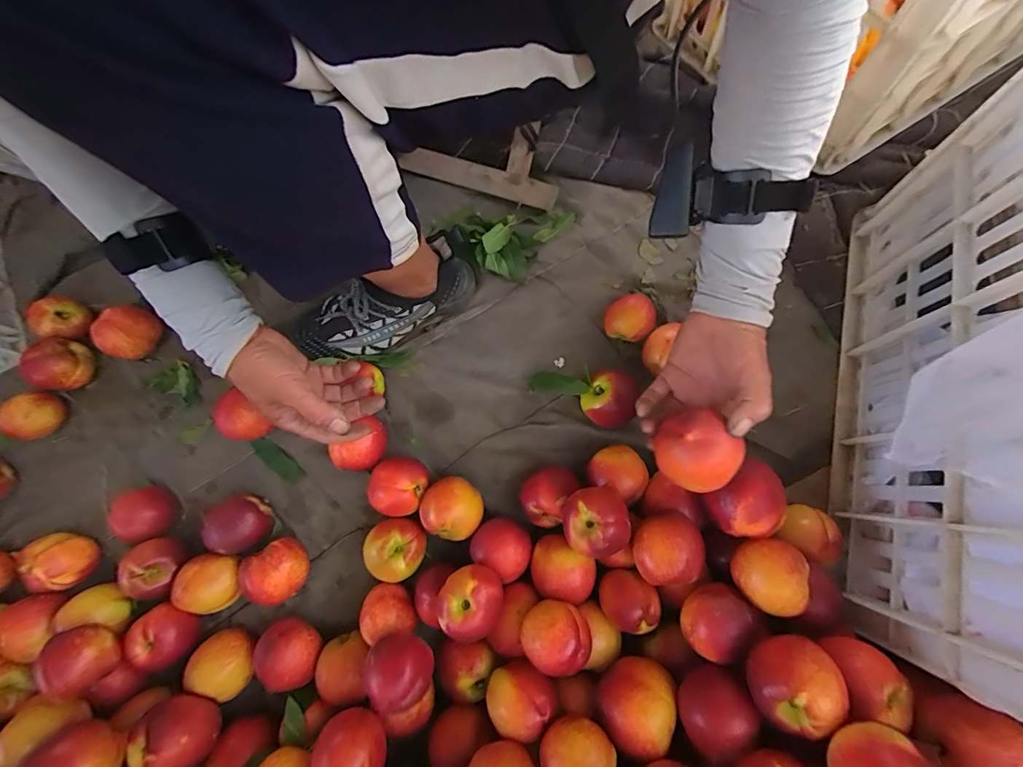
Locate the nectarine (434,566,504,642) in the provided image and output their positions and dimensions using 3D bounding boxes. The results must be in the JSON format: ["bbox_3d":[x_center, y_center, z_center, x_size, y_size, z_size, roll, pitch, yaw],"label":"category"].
[{"bbox_3d":[-0.037,0.204,0.410,0.060,0.049,0.059,0,76,2],"label":"nectarine"}]

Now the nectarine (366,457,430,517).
[{"bbox_3d":[-0.123,0.112,0.482,0.057,0.059,0.059,0,76,2],"label":"nectarine"}]

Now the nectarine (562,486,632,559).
[{"bbox_3d":[0.079,0.129,0.414,0.059,0.055,0.058,-10,76,-1],"label":"nectarine"}]

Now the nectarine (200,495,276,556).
[{"bbox_3d":[-0.304,0.156,0.482,0.066,0.056,0.059,-9,76,0],"label":"nectarine"}]

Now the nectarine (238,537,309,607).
[{"bbox_3d":[-0.251,0.202,0.468,0.060,0.058,0.059,-18,76,-3],"label":"nectarine"}]

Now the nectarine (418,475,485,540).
[{"bbox_3d":[-0.063,0.135,0.473,0.065,0.057,0.061,0,76,2],"label":"nectarine"}]

